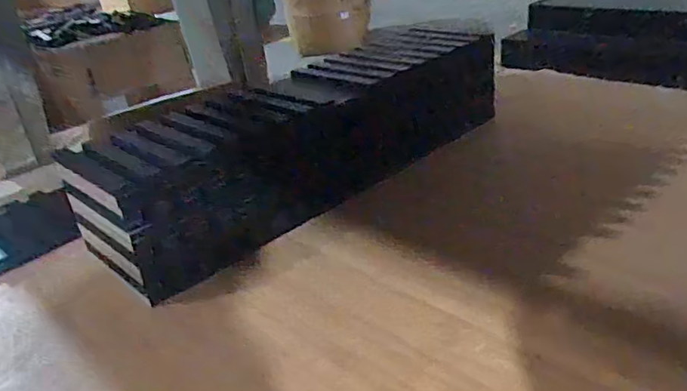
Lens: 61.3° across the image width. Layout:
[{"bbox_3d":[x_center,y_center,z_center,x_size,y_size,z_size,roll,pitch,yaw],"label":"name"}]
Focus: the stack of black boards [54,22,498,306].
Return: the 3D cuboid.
[{"bbox_3d":[-0.037,-0.097,0.882,0.193,0.147,0.697,19,37,41],"label":"stack of black boards"}]

